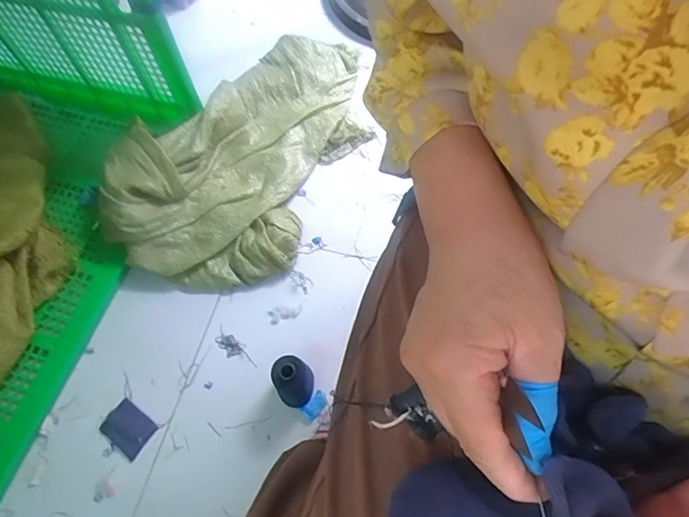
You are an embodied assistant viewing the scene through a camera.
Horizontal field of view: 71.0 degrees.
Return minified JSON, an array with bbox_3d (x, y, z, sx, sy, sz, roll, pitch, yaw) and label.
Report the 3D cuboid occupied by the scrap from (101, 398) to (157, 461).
[{"bbox_3d":[-0.344,0.269,0.766,0.077,0.006,0.062,34,70,18],"label":"scrap"}]

